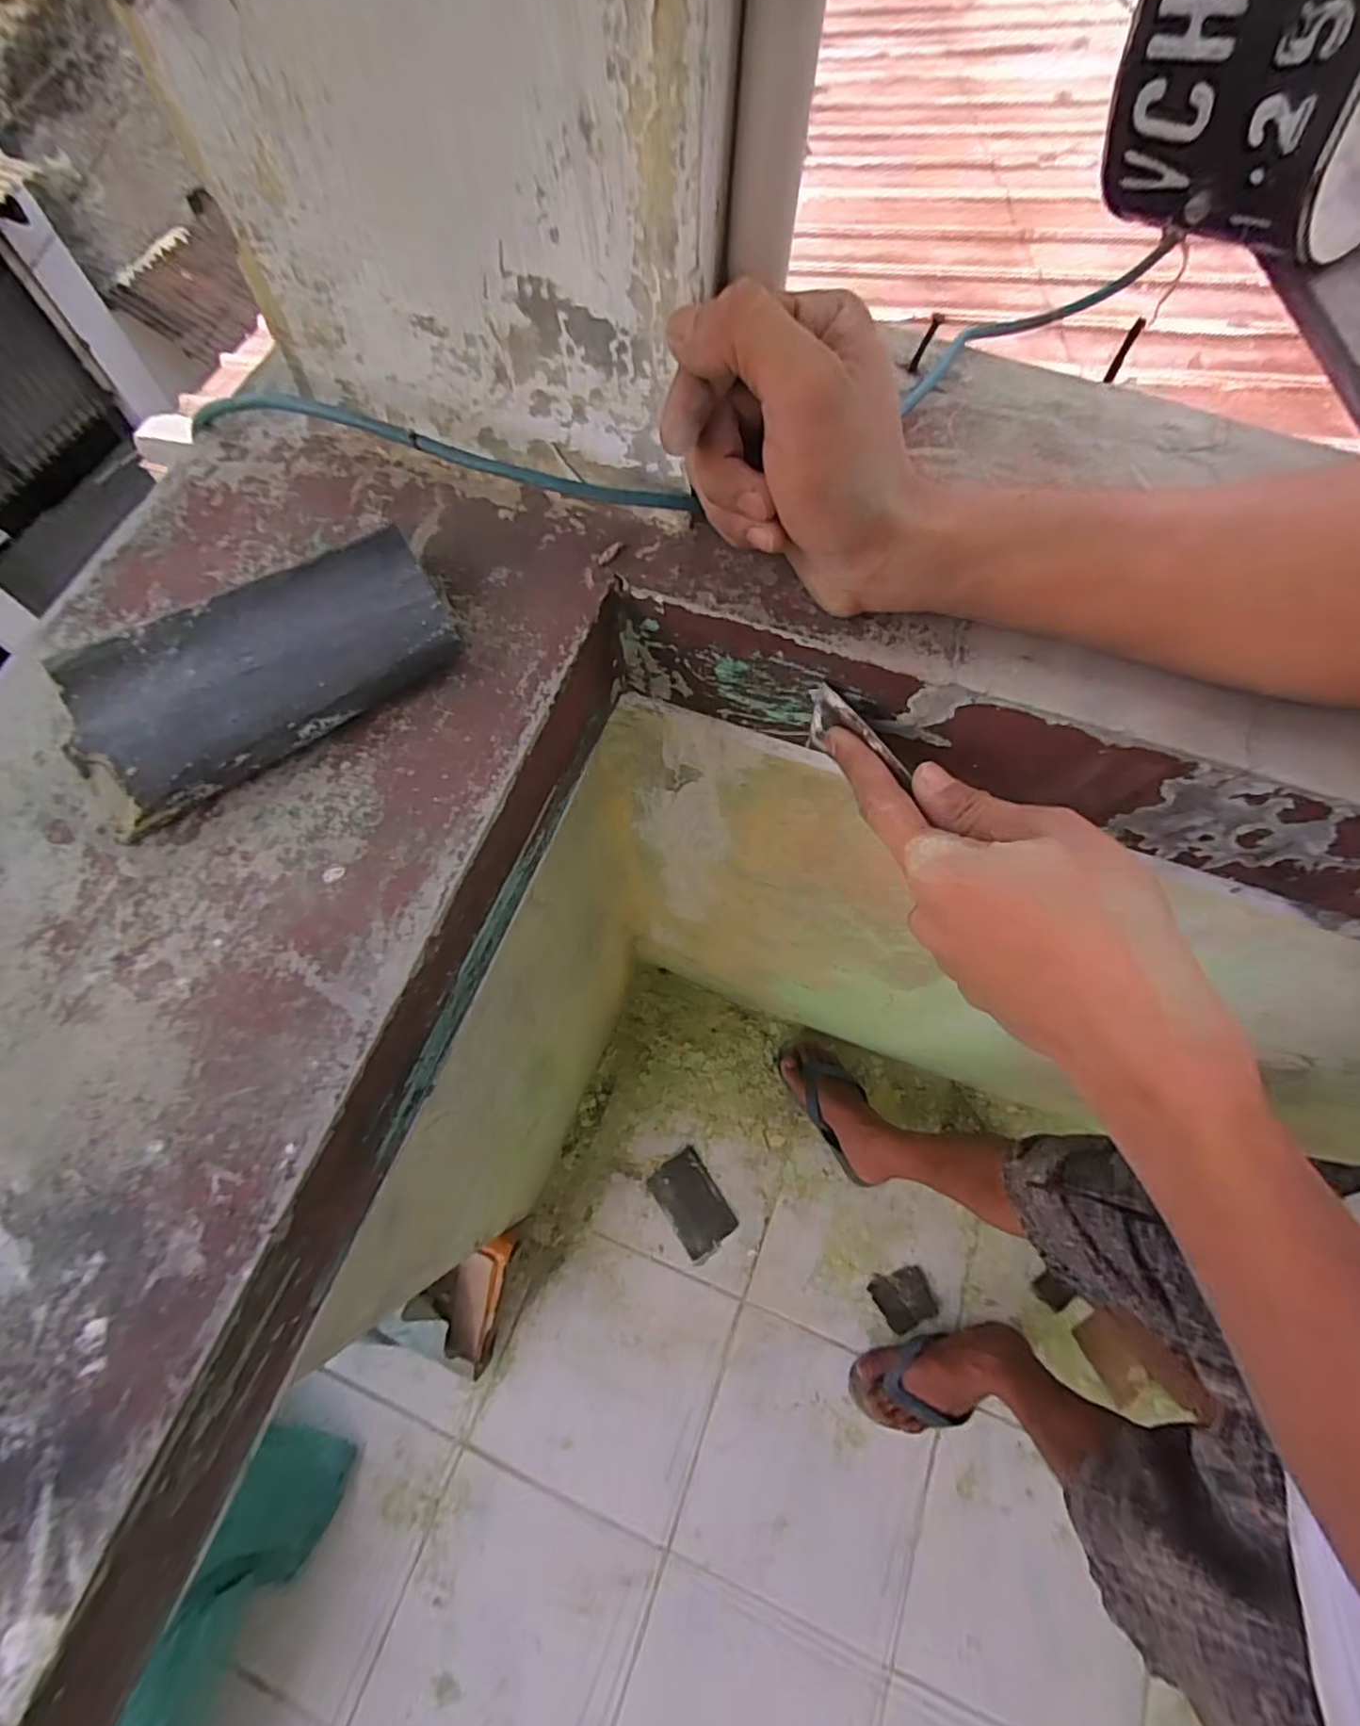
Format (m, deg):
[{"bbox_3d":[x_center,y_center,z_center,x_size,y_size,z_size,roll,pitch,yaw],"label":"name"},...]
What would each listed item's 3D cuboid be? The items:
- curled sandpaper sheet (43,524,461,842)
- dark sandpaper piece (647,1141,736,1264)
[{"bbox_3d":[-0.157,-0.075,0.254,0.134,0.031,0.065,-34,72,-14],"label":"curled sandpaper sheet"},{"bbox_3d":[0.020,0.534,1.028,0.091,0.006,0.141,-33,72,-14],"label":"dark sandpaper piece"}]

